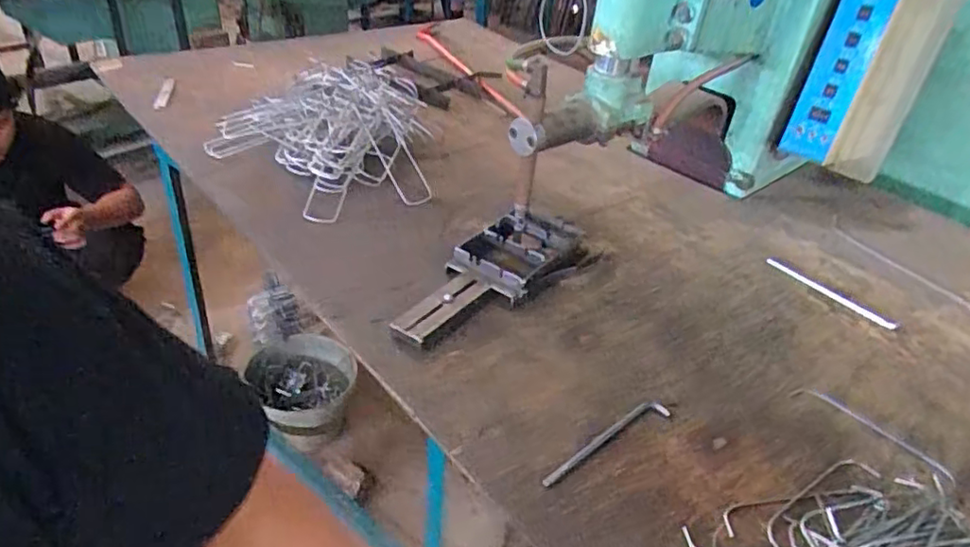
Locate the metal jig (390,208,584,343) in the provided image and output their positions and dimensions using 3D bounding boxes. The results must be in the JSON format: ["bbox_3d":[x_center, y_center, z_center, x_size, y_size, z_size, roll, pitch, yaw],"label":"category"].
[{"bbox_3d":[0.007,-0.009,1.061,0.149,0.044,0.421,25,40,25],"label":"metal jig"}]

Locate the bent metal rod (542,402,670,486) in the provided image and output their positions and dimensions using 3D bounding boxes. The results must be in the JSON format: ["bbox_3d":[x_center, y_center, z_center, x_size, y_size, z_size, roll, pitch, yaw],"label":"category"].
[{"bbox_3d":[0.154,0.215,0.806,0.206,0.021,0.030,-19,43,-30],"label":"bent metal rod"}]

